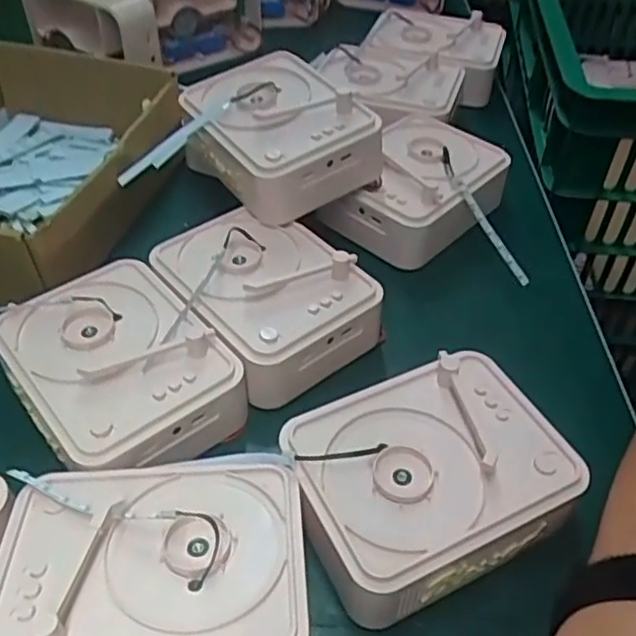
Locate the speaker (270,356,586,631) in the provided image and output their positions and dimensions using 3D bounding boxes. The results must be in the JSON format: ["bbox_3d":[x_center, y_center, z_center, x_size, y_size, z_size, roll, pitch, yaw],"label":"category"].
[{"bbox_3d":[0.054,0.077,0.331,0.127,0.050,0.097,-19,49,-19],"label":"speaker"}]

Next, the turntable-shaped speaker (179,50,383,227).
[{"bbox_3d":[-0.028,-0.129,0.471,0.100,0.052,0.134,-30,54,-27],"label":"turntable-shaped speaker"}]

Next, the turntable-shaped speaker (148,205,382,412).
[{"bbox_3d":[-0.032,-0.017,0.419,0.099,0.042,0.131,-31,54,-28],"label":"turntable-shaped speaker"}]

